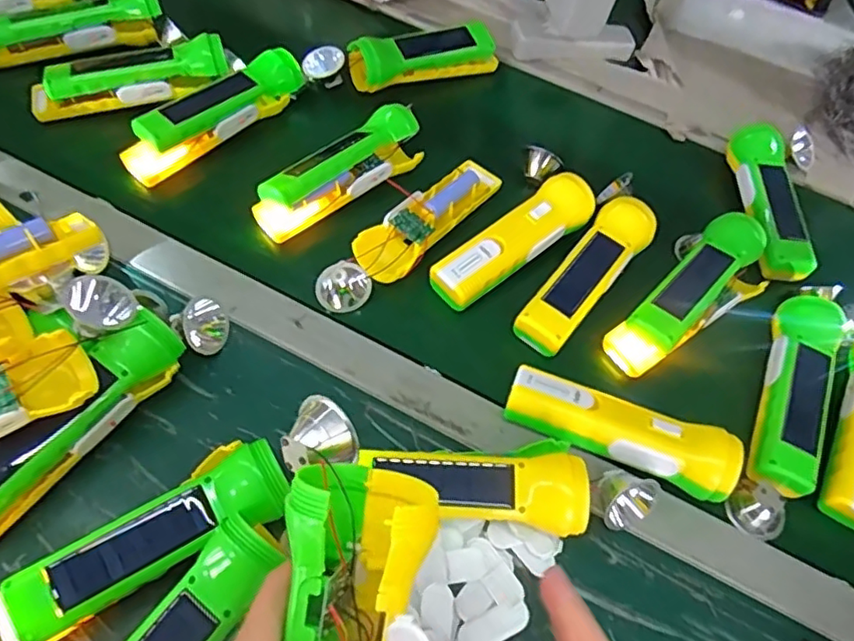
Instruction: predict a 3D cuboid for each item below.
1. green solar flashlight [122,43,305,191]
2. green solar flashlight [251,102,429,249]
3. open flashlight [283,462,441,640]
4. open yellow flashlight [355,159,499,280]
[{"bbox_3d":[-0.201,-0.196,0.576,0.188,0.045,0.049,-39,70,-25],"label":"green solar flashlight"},{"bbox_3d":[-0.080,-0.139,0.558,0.181,0.047,0.061,-36,69,-24],"label":"green solar flashlight"},{"bbox_3d":[-0.034,0.148,0.257,0.058,0.056,0.161,6,83,1],"label":"open flashlight"},{"bbox_3d":[0.004,-0.095,0.542,0.051,0.032,0.170,39,62,16],"label":"open yellow flashlight"}]

